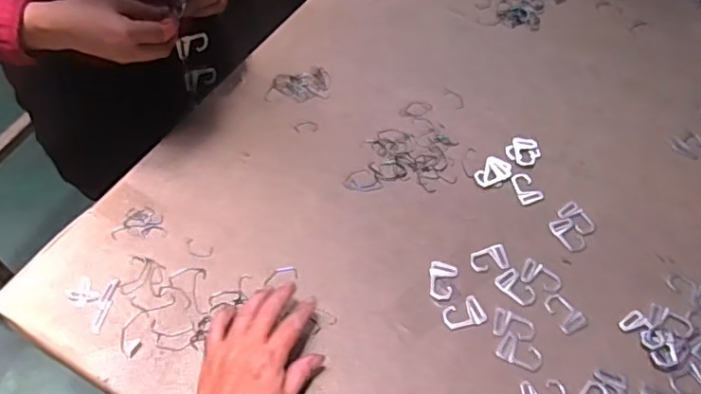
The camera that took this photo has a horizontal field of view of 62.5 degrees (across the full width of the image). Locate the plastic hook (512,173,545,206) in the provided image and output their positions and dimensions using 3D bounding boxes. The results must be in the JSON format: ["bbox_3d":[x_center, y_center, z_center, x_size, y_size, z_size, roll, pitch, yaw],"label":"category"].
[{"bbox_3d":[0.207,-0.011,0.680,0.029,0.004,0.042,-15,56,-12],"label":"plastic hook"}]

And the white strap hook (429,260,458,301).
[{"bbox_3d":[0.095,0.088,0.605,0.028,0.005,0.040,16,55,10],"label":"white strap hook"}]

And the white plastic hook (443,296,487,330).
[{"bbox_3d":[0.115,0.119,0.585,0.042,0.004,0.029,-22,57,-17],"label":"white plastic hook"}]

